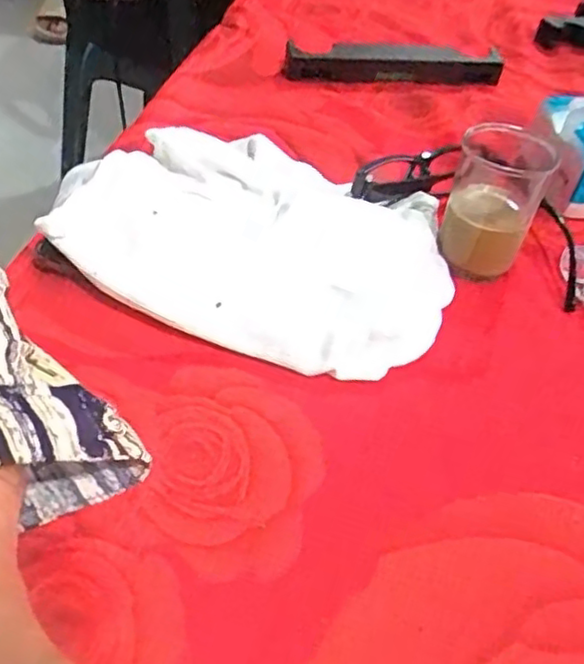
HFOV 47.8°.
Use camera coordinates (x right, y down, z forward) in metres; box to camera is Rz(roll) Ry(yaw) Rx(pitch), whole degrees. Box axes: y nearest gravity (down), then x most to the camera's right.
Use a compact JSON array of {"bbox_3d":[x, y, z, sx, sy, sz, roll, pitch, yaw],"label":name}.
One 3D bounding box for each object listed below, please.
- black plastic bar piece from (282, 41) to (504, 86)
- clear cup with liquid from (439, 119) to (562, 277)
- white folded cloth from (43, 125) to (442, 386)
[{"bbox_3d":[0.091,-0.246,0.601,0.192,0.032,0.036,3,44,-2],"label":"black plastic bar piece"},{"bbox_3d":[0.120,-0.076,0.396,0.051,0.075,0.054,17,45,12],"label":"clear cup with liquid"},{"bbox_3d":[-0.029,-0.062,0.391,0.251,0.038,0.170,23,47,18],"label":"white folded cloth"}]

